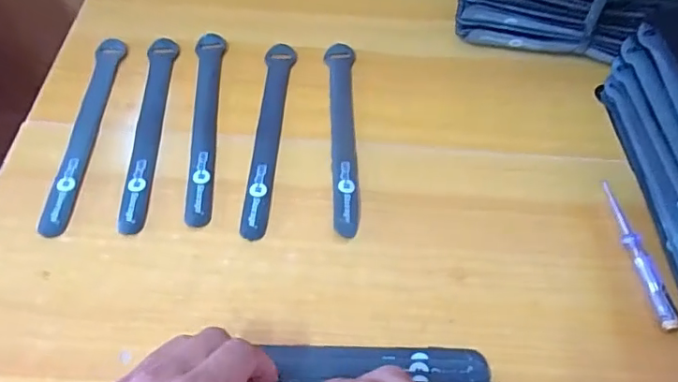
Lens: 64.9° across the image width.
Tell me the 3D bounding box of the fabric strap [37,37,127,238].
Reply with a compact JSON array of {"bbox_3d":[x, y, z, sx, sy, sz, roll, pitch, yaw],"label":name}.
[{"bbox_3d":[-0.207,-0.051,0.436,0.023,0.009,0.196,3,58,-1],"label":"fabric strap"}]

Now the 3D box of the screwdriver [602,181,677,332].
[{"bbox_3d":[0.219,0.044,0.390,0.011,0.014,0.120,-2,58,-4],"label":"screwdriver"}]

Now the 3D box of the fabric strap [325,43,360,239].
[{"bbox_3d":[0.003,-0.051,0.445,0.024,0.007,0.196,1,58,-2],"label":"fabric strap"}]

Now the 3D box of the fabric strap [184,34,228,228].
[{"bbox_3d":[-0.111,-0.060,0.447,0.024,0.004,0.199,-3,58,-5],"label":"fabric strap"}]

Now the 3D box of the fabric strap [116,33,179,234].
[{"bbox_3d":[-0.155,-0.054,0.440,0.023,0.006,0.198,-2,58,-4],"label":"fabric strap"}]

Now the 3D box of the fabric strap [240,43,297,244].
[{"bbox_3d":[-0.057,-0.050,0.444,0.024,0.004,0.199,3,58,-1],"label":"fabric strap"}]

